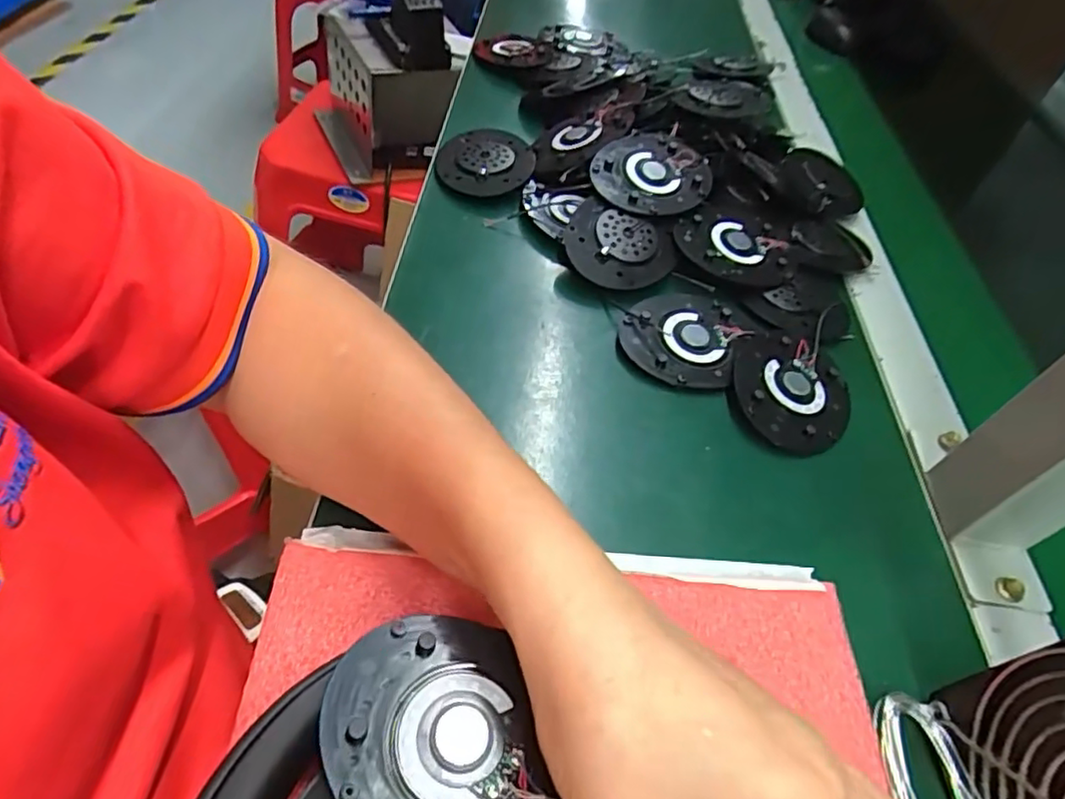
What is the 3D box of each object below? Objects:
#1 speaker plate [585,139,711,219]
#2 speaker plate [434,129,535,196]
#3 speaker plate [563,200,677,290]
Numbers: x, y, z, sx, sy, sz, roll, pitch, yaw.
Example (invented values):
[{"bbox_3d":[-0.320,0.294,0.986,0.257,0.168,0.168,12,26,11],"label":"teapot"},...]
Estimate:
[{"bbox_3d":[0.081,-0.149,0.422,0.063,0.020,0.083,36,56,22],"label":"speaker plate"},{"bbox_3d":[-0.033,-0.169,0.445,0.064,0.009,0.070,17,50,2],"label":"speaker plate"},{"bbox_3d":[0.056,-0.095,0.396,0.068,0.011,0.057,16,71,-6],"label":"speaker plate"}]

